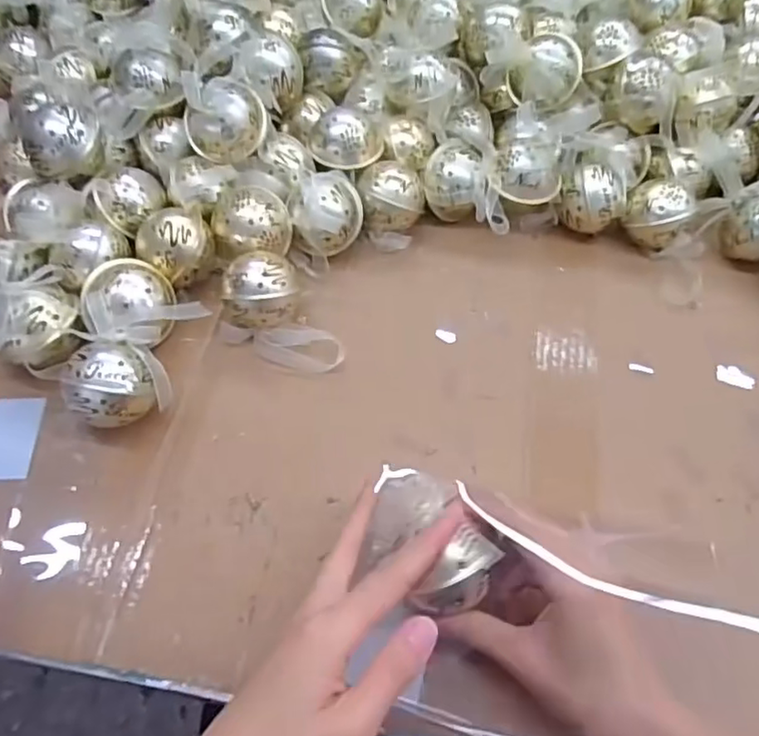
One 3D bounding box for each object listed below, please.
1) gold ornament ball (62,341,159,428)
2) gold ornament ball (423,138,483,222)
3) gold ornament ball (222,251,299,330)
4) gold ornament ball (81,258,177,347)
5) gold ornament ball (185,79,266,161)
[{"bbox_3d":[-0.164,0.014,0.377,0.049,0.050,0.045,1,57,-2],"label":"gold ornament ball"},{"bbox_3d":[0.058,-0.150,0.495,0.045,0.050,0.054,7,57,1],"label":"gold ornament ball"},{"bbox_3d":[-0.081,-0.052,0.422,0.047,0.040,0.043,1,57,-2],"label":"gold ornament ball"},{"bbox_3d":[-0.168,-0.039,0.409,0.056,0.046,0.066,7,57,2],"label":"gold ornament ball"},{"bbox_3d":[-0.115,-0.185,0.455,0.060,0.052,0.046,-13,59,-11],"label":"gold ornament ball"}]

